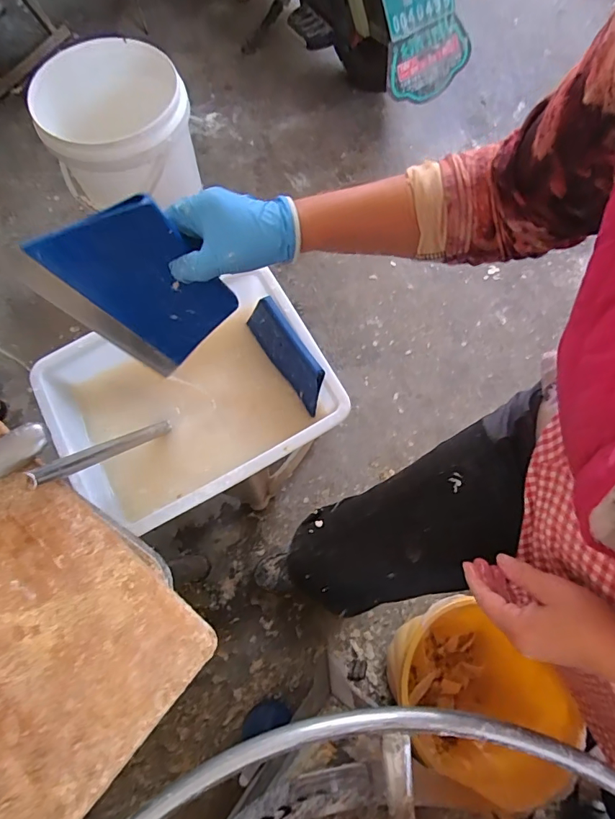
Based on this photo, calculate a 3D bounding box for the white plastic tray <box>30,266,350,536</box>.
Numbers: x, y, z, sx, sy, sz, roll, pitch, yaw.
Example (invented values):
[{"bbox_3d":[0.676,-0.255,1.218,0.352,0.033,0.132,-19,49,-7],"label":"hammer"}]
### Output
[{"bbox_3d":[-0.158,-0.013,0.612,0.354,0.103,0.268,-27,71,-11],"label":"white plastic tray"}]

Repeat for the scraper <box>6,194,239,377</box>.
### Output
[{"bbox_3d":[-0.151,-0.107,0.401,0.128,0.174,0.009,-32,56,14],"label":"scraper"}]

